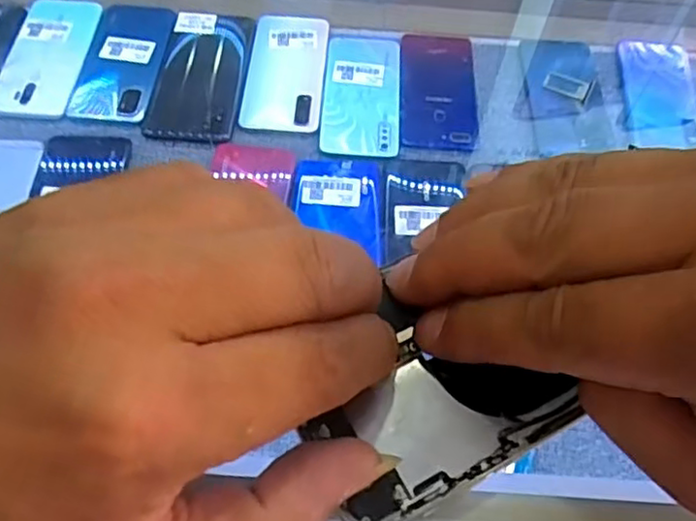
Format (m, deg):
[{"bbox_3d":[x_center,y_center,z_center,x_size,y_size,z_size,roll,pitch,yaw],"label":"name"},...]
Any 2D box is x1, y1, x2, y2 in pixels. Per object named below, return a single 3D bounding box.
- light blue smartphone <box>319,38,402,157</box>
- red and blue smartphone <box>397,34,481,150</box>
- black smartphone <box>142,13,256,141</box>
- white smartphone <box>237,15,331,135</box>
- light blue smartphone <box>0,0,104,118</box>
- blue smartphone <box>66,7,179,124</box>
[{"bbox_3d":[0.015,-0.164,0.635,0.072,0.007,0.155,4,59,0],"label":"light blue smartphone"},{"bbox_3d":[0.089,-0.170,0.645,0.073,0.006,0.152,4,59,0],"label":"red and blue smartphone"},{"bbox_3d":[-0.143,-0.186,0.644,0.083,0.008,0.166,5,59,1],"label":"black smartphone"},{"bbox_3d":[-0.060,-0.191,0.649,0.076,0.007,0.157,4,59,0],"label":"white smartphone"},{"bbox_3d":[-0.296,-0.205,0.647,0.074,0.013,0.155,6,59,1],"label":"light blue smartphone"},{"bbox_3d":[-0.221,-0.197,0.644,0.073,0.011,0.152,7,59,2],"label":"blue smartphone"}]

